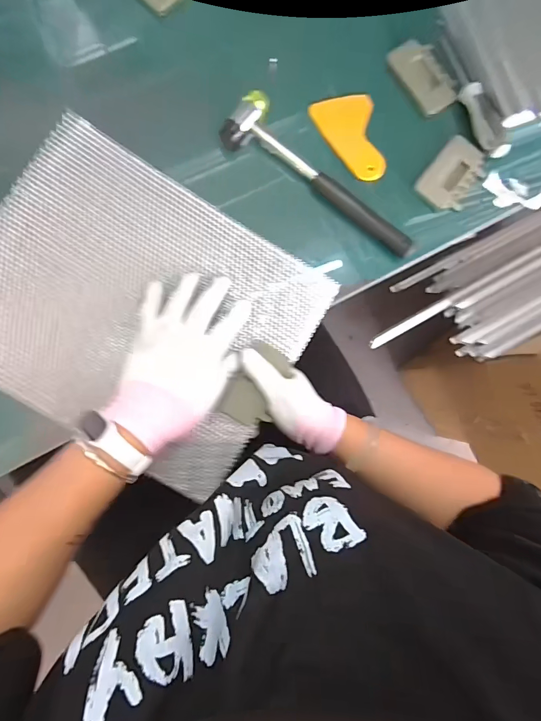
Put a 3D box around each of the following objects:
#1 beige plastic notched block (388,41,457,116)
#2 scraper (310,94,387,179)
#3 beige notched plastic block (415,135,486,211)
[{"bbox_3d":[0.180,-0.333,0.453,0.055,0.015,0.085,-30,89,-6],"label":"beige plastic notched block"},{"bbox_3d":[0.090,-0.252,0.440,0.070,0.011,0.096,-12,87,-5],"label":"scraper"},{"bbox_3d":[0.212,-0.215,0.441,0.055,0.018,0.083,38,84,-1],"label":"beige notched plastic block"}]

